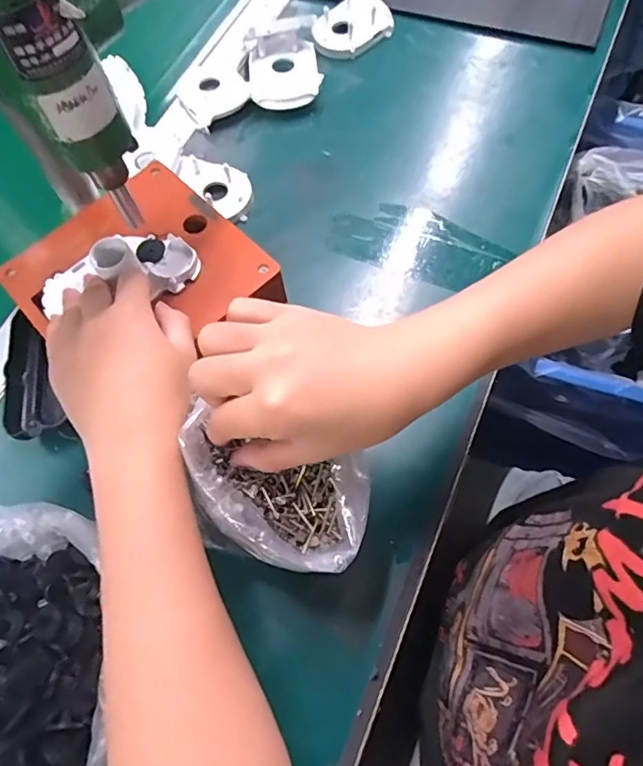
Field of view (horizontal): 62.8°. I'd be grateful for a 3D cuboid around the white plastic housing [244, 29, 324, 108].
[{"bbox_3d":[-0.038,-0.311,0.524,0.069,0.033,0.079,-7,67,0],"label":"white plastic housing"}]

